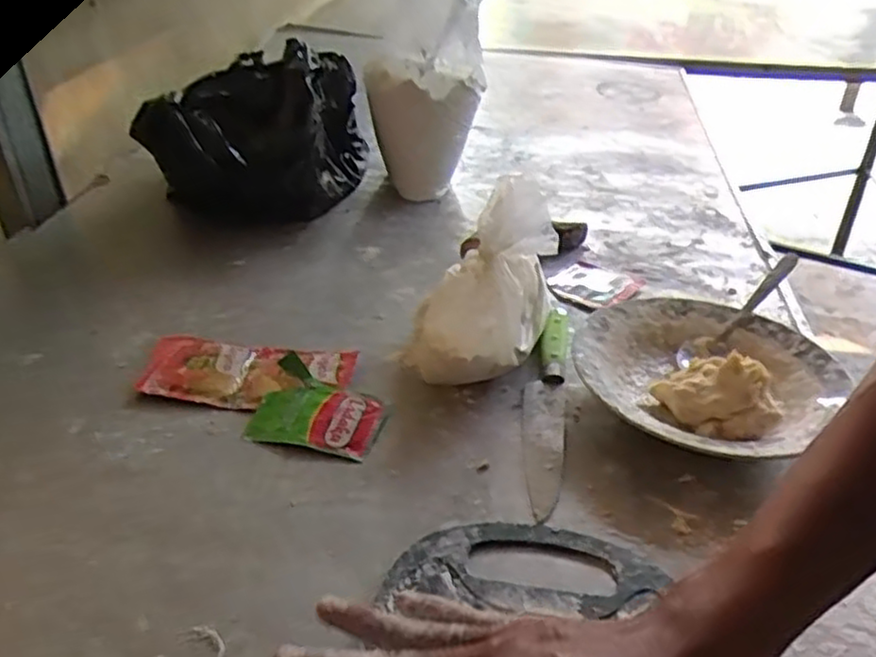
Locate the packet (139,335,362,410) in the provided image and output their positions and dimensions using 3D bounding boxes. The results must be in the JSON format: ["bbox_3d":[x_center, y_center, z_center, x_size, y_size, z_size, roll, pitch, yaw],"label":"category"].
[{"bbox_3d":[-0.150,0.033,0.582,0.159,0.011,0.076,5,34,3],"label":"packet"}]

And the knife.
[{"bbox_3d":[0.084,0.051,0.570,0.031,0.018,0.244,7,34,7],"label":"knife"}]

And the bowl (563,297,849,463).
[{"bbox_3d":[0.201,0.031,0.572,0.187,0.057,0.197,2,34,-1],"label":"bowl"}]

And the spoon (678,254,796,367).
[{"bbox_3d":[0.260,-0.016,0.641,0.165,0.020,0.024,-39,48,-17],"label":"spoon"}]

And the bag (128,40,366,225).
[{"bbox_3d":[-0.202,-0.229,0.883,0.195,0.153,0.253,7,34,7],"label":"bag"}]

